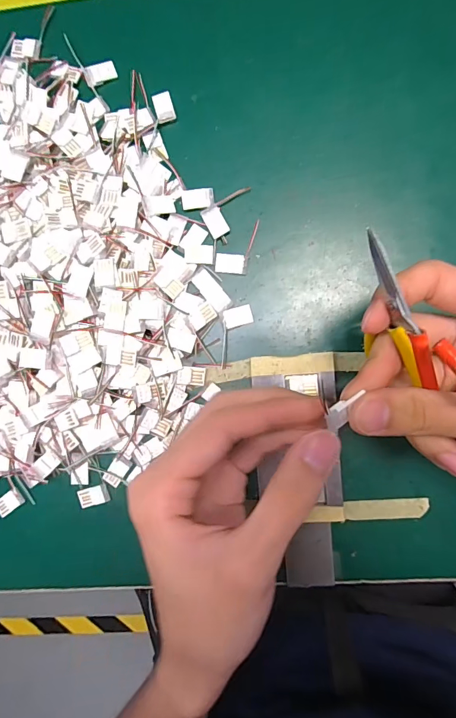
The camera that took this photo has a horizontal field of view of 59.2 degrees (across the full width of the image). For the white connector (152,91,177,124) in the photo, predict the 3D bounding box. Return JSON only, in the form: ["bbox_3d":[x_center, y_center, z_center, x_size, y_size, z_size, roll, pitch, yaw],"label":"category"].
[{"bbox_3d":[-0.041,-0.161,0.256,0.012,0.004,0.020,-15,88,4],"label":"white connector"}]

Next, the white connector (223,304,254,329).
[{"bbox_3d":[0.007,-0.026,0.250,0.017,0.006,0.012,-14,88,4],"label":"white connector"}]

